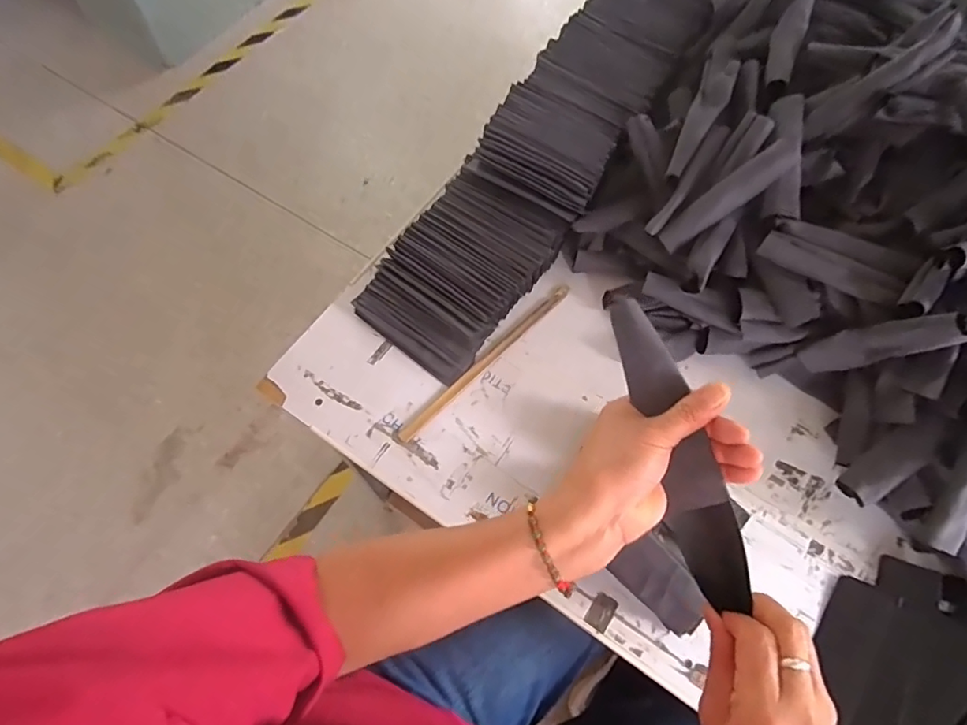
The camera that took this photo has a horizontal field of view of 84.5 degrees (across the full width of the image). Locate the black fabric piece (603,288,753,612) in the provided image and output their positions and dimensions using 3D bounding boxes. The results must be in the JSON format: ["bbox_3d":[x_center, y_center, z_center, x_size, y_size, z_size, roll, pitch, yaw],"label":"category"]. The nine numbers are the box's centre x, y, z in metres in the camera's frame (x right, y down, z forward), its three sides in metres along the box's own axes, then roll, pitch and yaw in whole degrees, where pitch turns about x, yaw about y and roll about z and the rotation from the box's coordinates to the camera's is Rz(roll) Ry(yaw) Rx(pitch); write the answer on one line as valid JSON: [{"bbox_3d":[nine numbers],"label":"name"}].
[{"bbox_3d":[0.131,0.054,0.368,0.034,0.023,0.219,-17,80,-8],"label":"black fabric piece"}]

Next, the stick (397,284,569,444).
[{"bbox_3d":[0.005,-0.005,0.614,0.014,0.006,0.269,42,71,17],"label":"stick"}]

